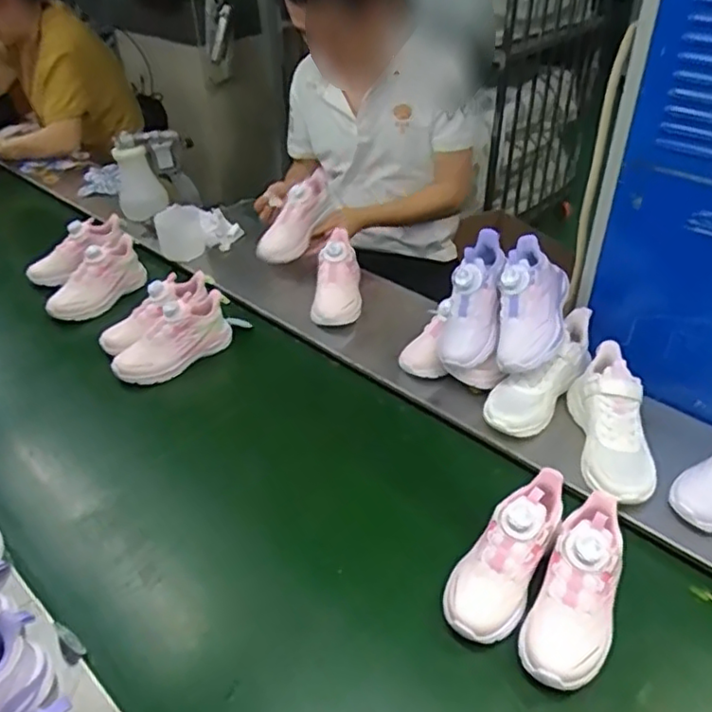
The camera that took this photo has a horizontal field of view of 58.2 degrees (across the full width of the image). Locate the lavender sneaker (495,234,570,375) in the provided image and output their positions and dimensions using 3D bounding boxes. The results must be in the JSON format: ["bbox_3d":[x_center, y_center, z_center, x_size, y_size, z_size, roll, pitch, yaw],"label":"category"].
[{"bbox_3d":[0.262,-0.073,0.948,0.108,0.078,0.207,10,84,8],"label":"lavender sneaker"}]

